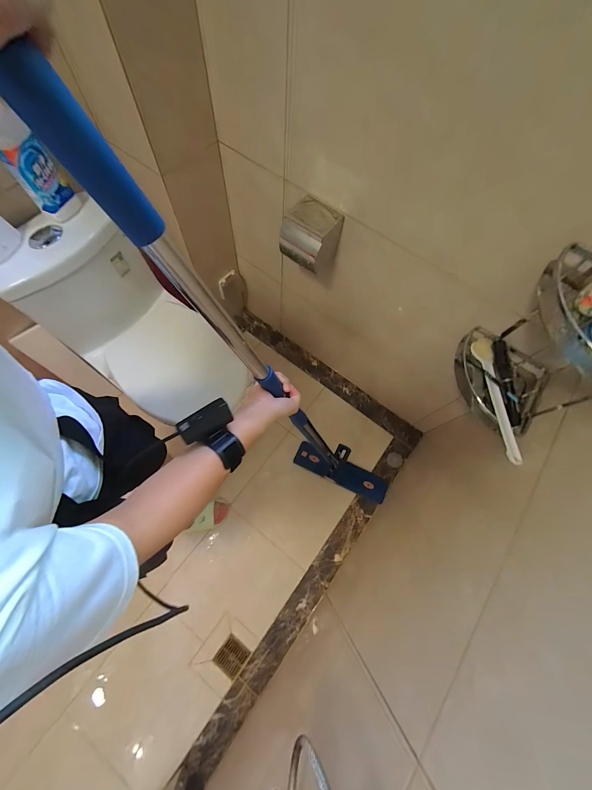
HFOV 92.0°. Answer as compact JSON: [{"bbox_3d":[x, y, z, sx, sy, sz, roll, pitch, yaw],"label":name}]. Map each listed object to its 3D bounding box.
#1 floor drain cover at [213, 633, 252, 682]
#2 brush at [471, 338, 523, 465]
[{"bbox_3d":[-0.231,0.944,1.031,0.099,0.006,0.101,35,70,12],"label":"floor drain cover"},{"bbox_3d":[0.485,0.002,0.702,0.045,0.056,0.338,4,69,-1],"label":"brush"}]

